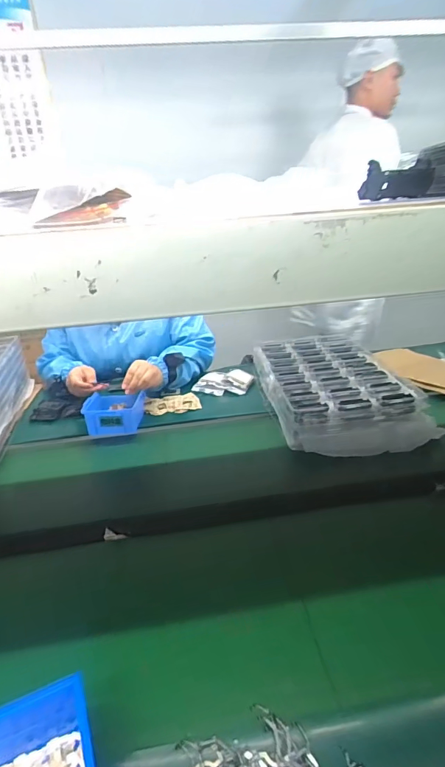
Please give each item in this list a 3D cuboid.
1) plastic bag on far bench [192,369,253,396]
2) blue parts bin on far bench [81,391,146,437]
[{"bbox_3d":[0.004,-0.005,1.184,0.148,0.034,0.112,4,25,16],"label":"plastic bag on far bench"},{"bbox_3d":[-0.252,0.066,0.999,0.129,0.057,0.116,-3,24,1],"label":"blue parts bin on far bench"}]

